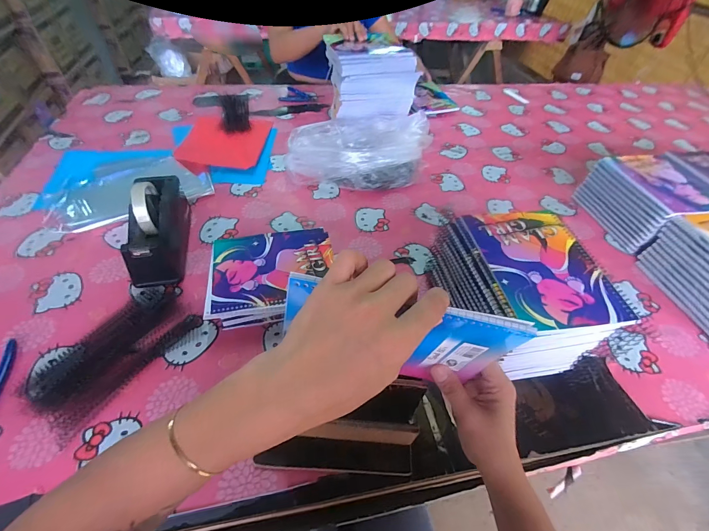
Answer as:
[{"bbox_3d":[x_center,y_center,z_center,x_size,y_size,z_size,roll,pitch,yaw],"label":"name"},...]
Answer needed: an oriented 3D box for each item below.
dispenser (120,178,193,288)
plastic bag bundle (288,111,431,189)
[{"bbox_3d":[-0.346,-0.070,0.582,0.074,0.114,0.198,-5,49,-9],"label":"dispenser"},{"bbox_3d":[0.011,-0.287,0.811,0.342,0.119,0.214,-11,51,-14],"label":"plastic bag bundle"}]

